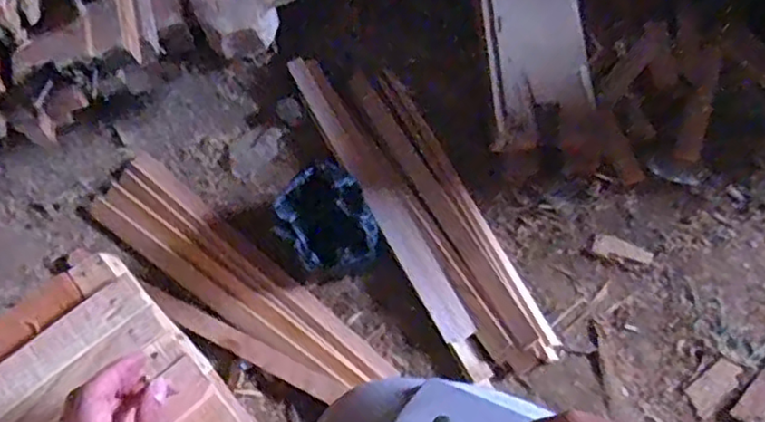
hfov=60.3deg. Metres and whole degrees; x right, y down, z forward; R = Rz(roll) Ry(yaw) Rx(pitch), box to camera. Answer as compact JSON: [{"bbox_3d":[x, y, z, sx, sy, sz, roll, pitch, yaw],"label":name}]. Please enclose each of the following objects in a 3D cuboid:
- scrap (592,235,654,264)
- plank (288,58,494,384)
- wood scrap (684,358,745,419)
[{"bbox_3d":[0.334,0.056,0.917,0.079,0.012,0.029,24,63,13],"label":"scrap"},{"bbox_3d":[0.000,-0.019,0.947,0.051,0.017,0.571,-24,63,-13],"label":"plank"},{"bbox_3d":[0.416,0.218,0.819,0.081,0.012,0.041,-33,66,-17],"label":"wood scrap"}]

